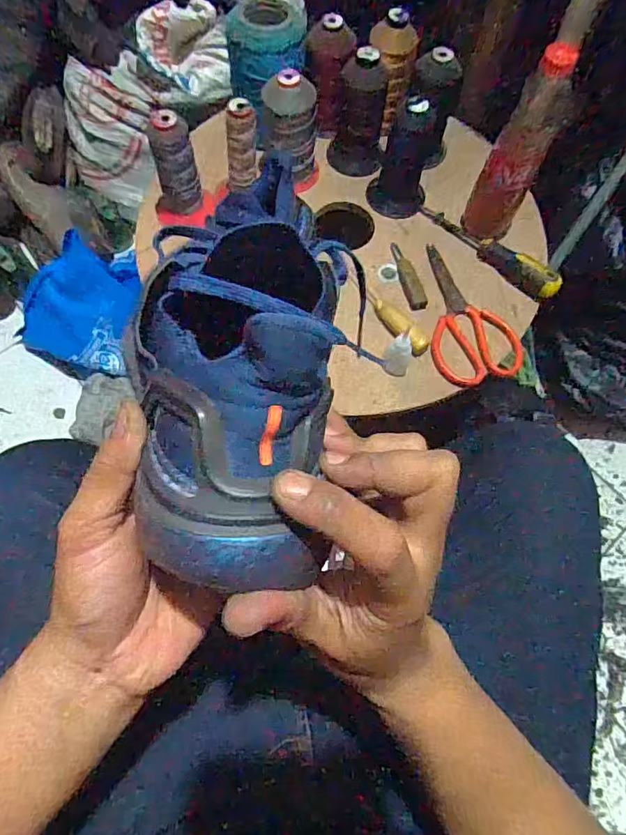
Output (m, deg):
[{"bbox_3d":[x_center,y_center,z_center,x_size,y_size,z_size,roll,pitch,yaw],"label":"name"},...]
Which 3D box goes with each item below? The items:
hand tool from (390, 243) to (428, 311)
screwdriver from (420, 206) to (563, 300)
[{"bbox_3d":[0.120,-0.183,0.655,0.024,0.013,0.107,-12,68,-7],"label":"hand tool"},{"bbox_3d":[0.228,-0.220,0.665,0.202,0.035,0.031,38,71,13],"label":"screwdriver"}]

